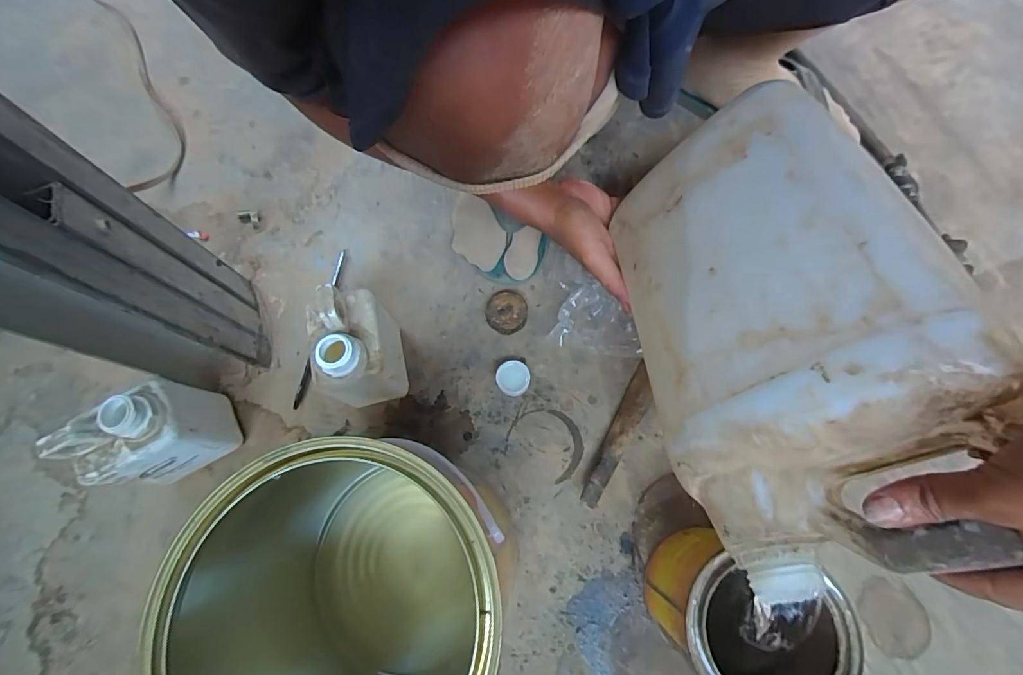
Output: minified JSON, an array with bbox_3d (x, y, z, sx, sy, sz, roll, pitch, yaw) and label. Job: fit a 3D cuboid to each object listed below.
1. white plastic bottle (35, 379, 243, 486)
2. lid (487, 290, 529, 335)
[{"bbox_3d":[-0.324,0.088,0.416,0.090,0.120,0.065,-32,73,-9],"label":"white plastic bottle"},{"bbox_3d":[-0.006,-0.028,0.505,0.047,0.017,0.046,0,71,1],"label":"lid"}]

